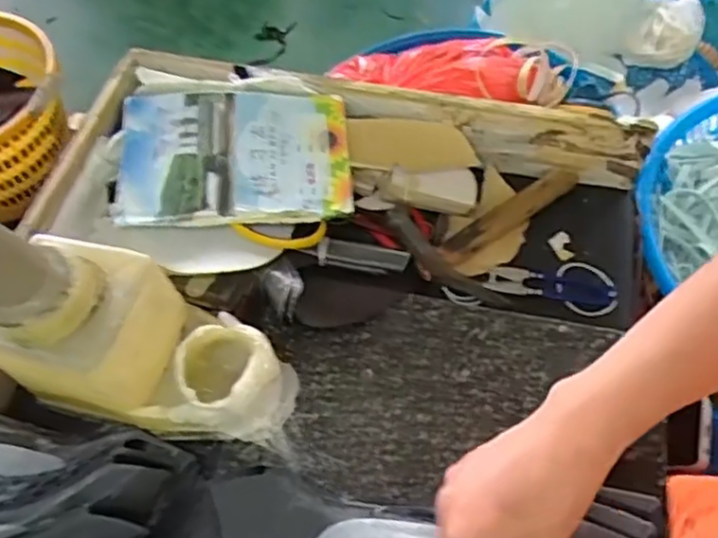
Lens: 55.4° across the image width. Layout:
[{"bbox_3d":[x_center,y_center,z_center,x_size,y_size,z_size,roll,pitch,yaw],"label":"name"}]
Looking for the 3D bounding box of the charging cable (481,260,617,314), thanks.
[{"bbox_3d":[0.180,0.014,0.639,0.115,0.005,0.055,7,58,7],"label":"charging cable"}]

